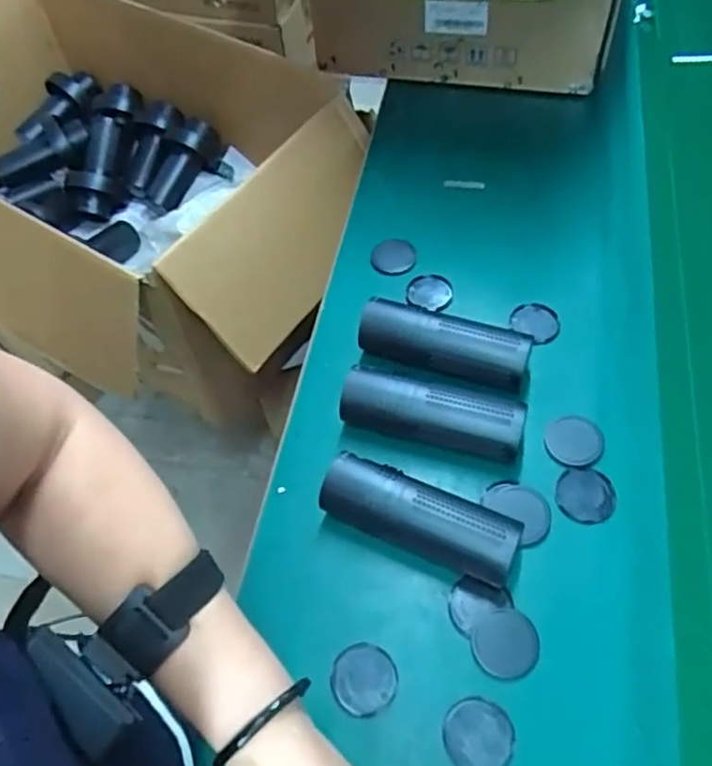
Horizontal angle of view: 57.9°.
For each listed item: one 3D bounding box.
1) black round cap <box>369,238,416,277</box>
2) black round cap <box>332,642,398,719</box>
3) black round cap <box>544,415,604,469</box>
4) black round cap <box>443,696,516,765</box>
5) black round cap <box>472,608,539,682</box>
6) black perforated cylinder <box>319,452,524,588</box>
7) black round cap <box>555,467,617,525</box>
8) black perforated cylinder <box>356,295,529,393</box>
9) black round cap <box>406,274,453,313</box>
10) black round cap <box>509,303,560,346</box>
[{"bbox_3d":[0.044,-0.144,0.737,0.049,0.004,0.056,14,58,14],"label":"black round cap"},{"bbox_3d":[0.006,0.227,0.493,0.049,0.004,0.050,-2,56,3],"label":"black round cap"},{"bbox_3d":[0.200,0.054,0.590,0.050,0.008,0.057,25,61,20],"label":"black round cap"},{"bbox_3d":[0.089,0.257,0.468,0.049,0.004,0.049,-2,56,3],"label":"black round cap"},{"bbox_3d":[0.116,0.203,0.499,0.050,0.004,0.049,-2,56,3],"label":"black round cap"},{"bbox_3d":[0.053,0.114,0.538,0.161,0.054,0.049,18,59,16],"label":"black perforated cylinder"},{"bbox_3d":[0.201,0.097,0.563,0.048,0.006,0.050,-2,56,3],"label":"black round cap"},{"bbox_3d":[0.086,-0.036,0.631,0.160,0.057,0.048,16,59,15],"label":"black perforated cylinder"},{"bbox_3d":[0.082,-0.101,0.705,0.049,0.006,0.049,-2,56,3],"label":"black round cap"},{"bbox_3d":[0.190,-0.064,0.675,0.050,0.008,0.052,-2,56,3],"label":"black round cap"}]

